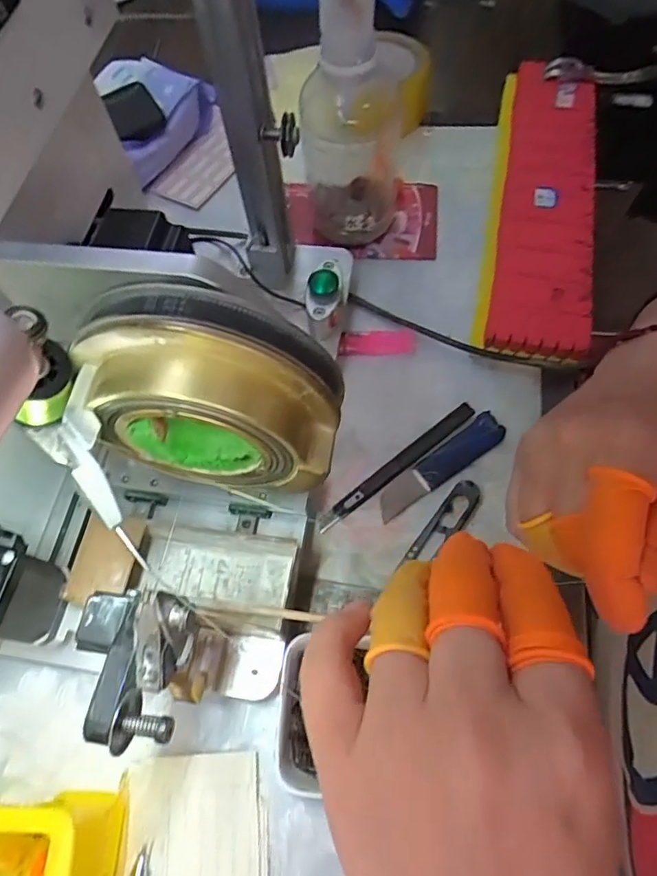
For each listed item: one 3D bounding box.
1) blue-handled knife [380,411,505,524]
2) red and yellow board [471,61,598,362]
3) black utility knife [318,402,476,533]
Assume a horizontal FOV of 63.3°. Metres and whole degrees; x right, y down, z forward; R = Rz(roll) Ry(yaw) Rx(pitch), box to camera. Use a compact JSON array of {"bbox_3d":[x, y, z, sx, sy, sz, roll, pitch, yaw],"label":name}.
[{"bbox_3d":[0.078,0.019,0.375,0.106,0.004,0.023,-35,82,-8],"label":"blue-handled knife"},{"bbox_3d":[0.182,-0.204,0.459,0.082,0.036,0.308,10,65,8],"label":"red and yellow board"},{"bbox_3d":[0.049,0.020,0.377,0.138,0.009,0.012,-37,68,-13],"label":"black utility knife"}]

